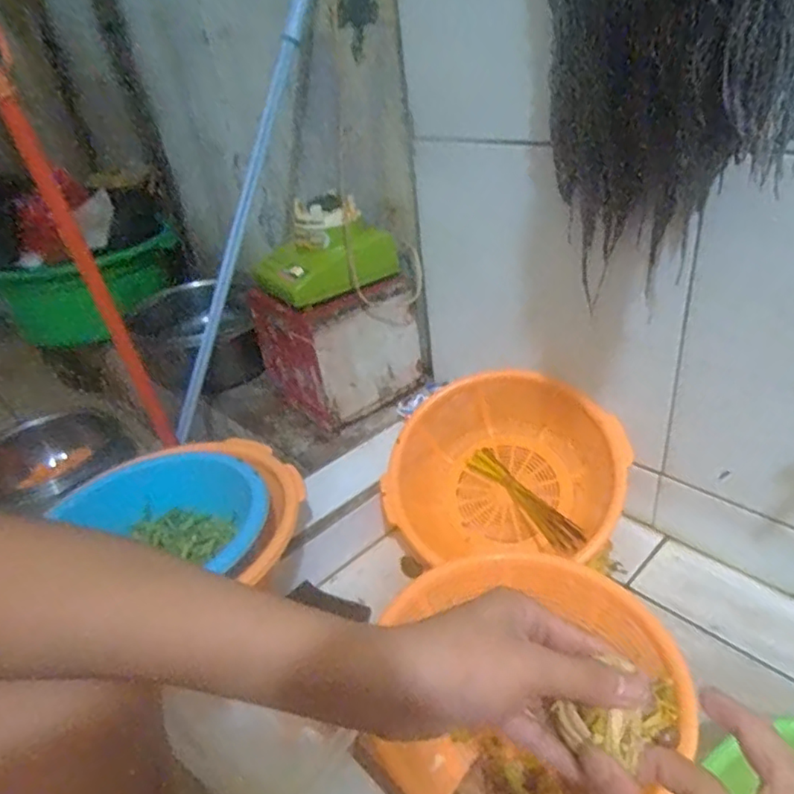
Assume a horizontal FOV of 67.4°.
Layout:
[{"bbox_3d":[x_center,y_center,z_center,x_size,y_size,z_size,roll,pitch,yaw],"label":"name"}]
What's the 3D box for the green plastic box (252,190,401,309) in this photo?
[{"bbox_3d":[-0.112,-0.226,0.889,0.197,0.114,0.131,-22,35,-22],"label":"green plastic box"}]

